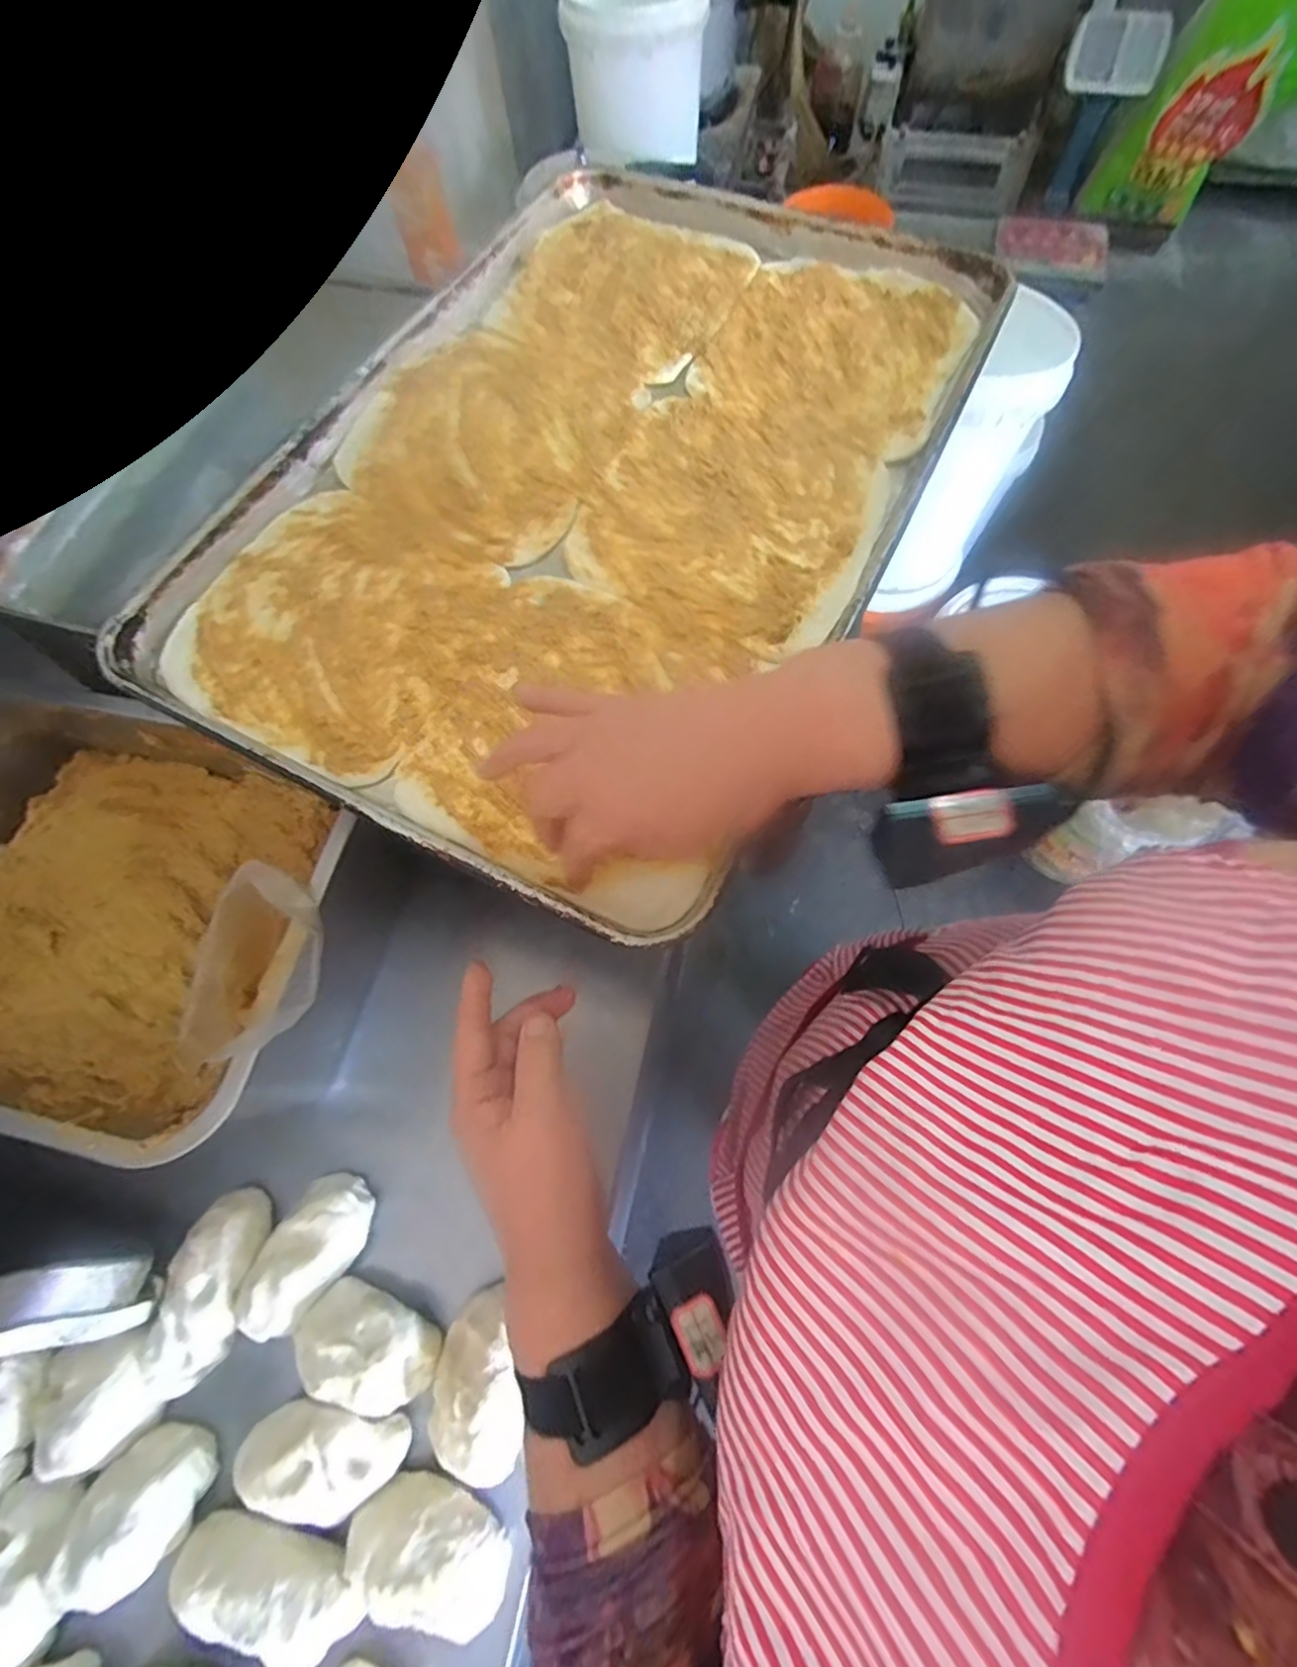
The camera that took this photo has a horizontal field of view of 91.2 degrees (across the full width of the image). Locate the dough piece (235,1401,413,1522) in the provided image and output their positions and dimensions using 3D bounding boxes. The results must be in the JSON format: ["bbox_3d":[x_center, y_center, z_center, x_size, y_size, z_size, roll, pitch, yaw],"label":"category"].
[{"bbox_3d":[-0.199,0.375,0.381,0.093,0.034,0.050,10,69,7],"label":"dough piece"}]

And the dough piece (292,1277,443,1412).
[{"bbox_3d":[-0.181,0.328,0.407,0.088,0.032,0.053,20,70,10],"label":"dough piece"}]

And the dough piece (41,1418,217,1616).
[{"bbox_3d":[-0.309,0.409,0.377,0.058,0.038,0.079,42,76,17],"label":"dough piece"}]

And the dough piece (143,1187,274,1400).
[{"bbox_3d":[-0.294,0.304,0.423,0.050,0.033,0.116,7,69,6],"label":"dough piece"}]

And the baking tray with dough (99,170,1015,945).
[{"bbox_3d":[-0.030,-0.259,0.444,0.396,0.061,0.590,24,67,14],"label":"baking tray with dough"}]

